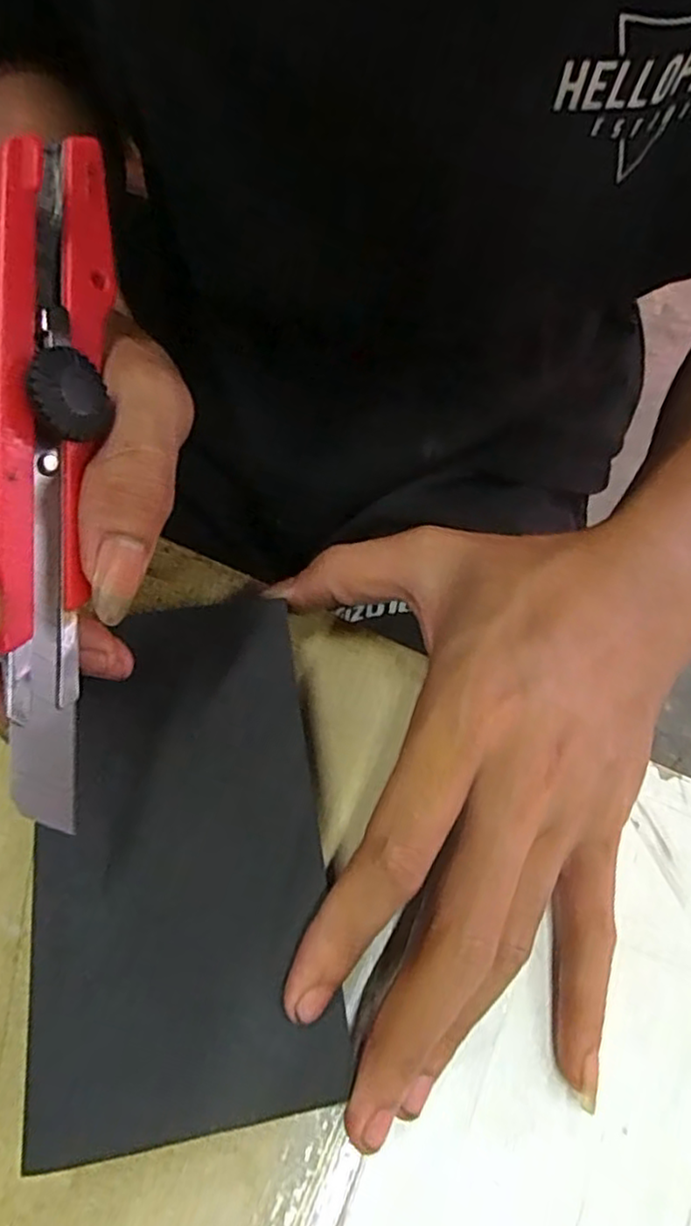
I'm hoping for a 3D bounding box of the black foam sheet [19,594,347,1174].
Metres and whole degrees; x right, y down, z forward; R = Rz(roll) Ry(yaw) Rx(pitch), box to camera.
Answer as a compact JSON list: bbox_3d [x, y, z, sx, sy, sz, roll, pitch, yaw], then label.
[{"bbox_3d":[-0.047,0.062,0.192,0.078,0.006,0.140,-7,63,-6],"label":"black foam sheet"}]

